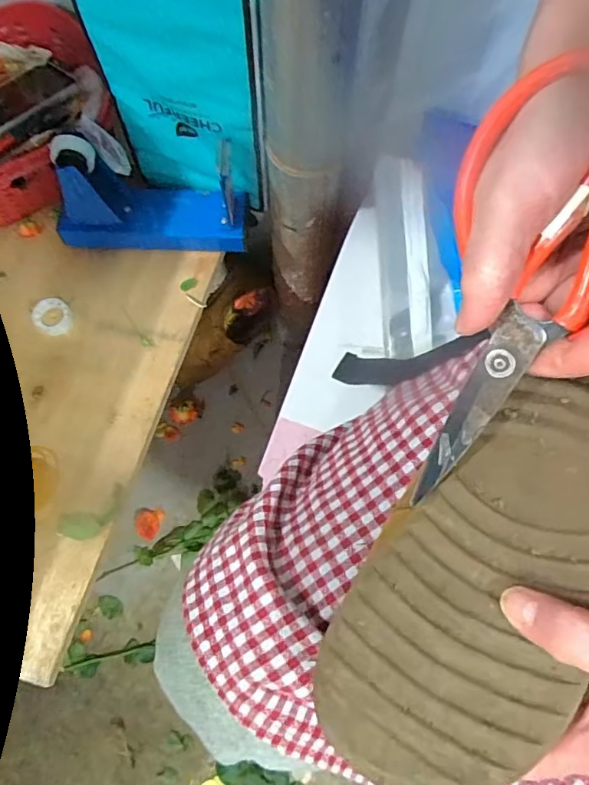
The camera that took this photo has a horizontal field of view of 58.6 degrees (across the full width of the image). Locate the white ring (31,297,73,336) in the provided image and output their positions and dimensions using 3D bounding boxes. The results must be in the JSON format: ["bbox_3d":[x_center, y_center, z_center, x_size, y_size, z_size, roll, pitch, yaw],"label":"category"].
[{"bbox_3d":[-0.257,-0.080,0.555,0.040,0.008,0.040,0,72,-2],"label":"white ring"}]

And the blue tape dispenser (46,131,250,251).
[{"bbox_3d":[-0.149,-0.203,0.540,0.198,0.119,0.059,-1,73,-2],"label":"blue tape dispenser"}]

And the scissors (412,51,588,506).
[{"bbox_3d":[0.089,-0.036,0.211,0.100,0.013,0.179,37,112,14],"label":"scissors"}]

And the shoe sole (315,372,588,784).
[{"bbox_3d":[0.091,0.068,0.223,0.087,0.024,0.211,35,83,13],"label":"shoe sole"}]

